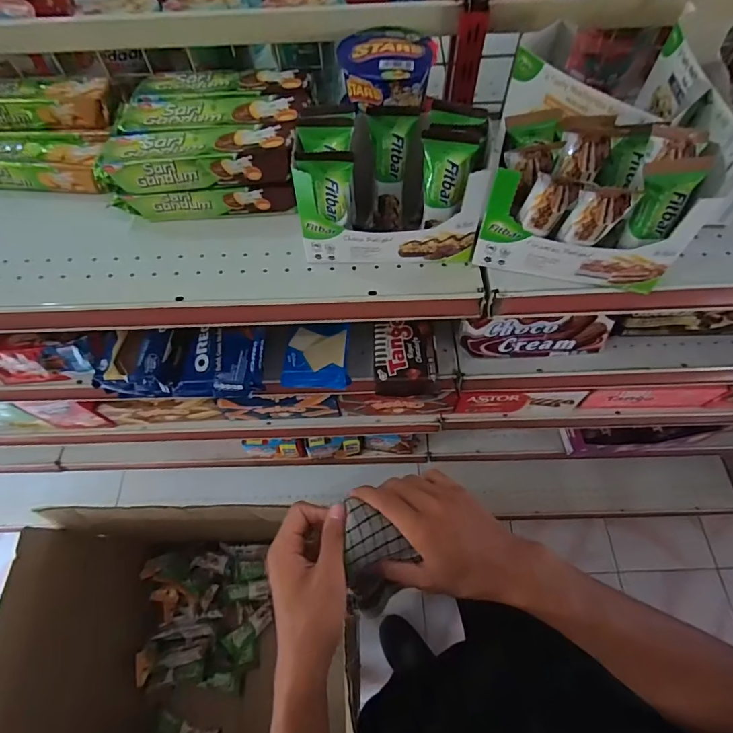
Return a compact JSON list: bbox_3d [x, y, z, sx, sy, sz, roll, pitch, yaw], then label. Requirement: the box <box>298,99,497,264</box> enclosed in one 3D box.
[{"bbox_3d":[0.025,-0.174,0.426,0.172,0.129,0.085,2,63,3],"label":"box"}]

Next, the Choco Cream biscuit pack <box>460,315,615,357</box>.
[{"bbox_3d":[0.241,-0.043,0.604,0.205,0.062,0.033,0,62,2],"label":"Choco Cream biscuit pack"}]

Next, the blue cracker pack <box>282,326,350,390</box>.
[{"bbox_3d":[-0.071,-0.015,0.607,0.091,0.028,0.087,0,62,2],"label":"blue cracker pack"}]

